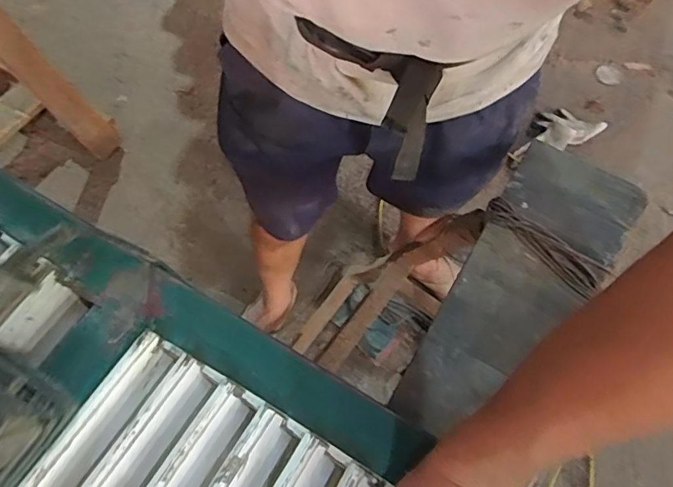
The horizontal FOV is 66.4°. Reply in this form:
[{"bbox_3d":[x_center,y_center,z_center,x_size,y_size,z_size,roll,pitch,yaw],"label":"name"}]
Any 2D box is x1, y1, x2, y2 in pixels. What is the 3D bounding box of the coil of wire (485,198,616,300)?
[{"bbox_3d":[0.227,0.000,0.570,0.144,0.021,0.047,39,68,16],"label":"coil of wire"}]

